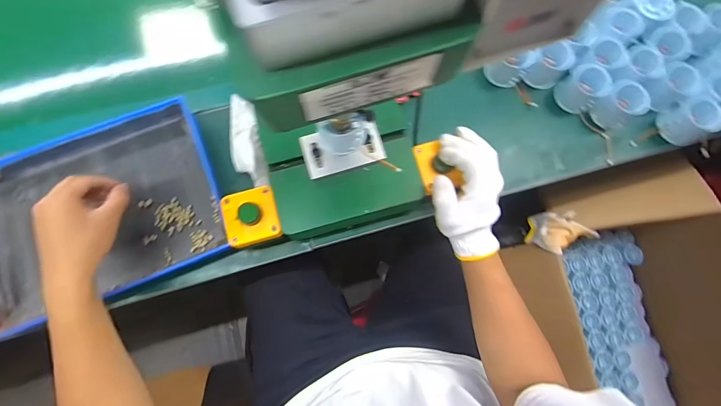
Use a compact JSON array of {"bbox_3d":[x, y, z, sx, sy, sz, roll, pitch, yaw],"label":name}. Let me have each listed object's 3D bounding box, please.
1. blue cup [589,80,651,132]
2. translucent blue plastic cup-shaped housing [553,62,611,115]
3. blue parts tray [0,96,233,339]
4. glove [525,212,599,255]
[{"bbox_3d":[0.399,-0.148,0.546,0.061,0.057,0.056,0,77,-1],"label":"blue cup"},{"bbox_3d":[0.337,-0.174,0.542,0.058,0.049,0.050,43,79,8],"label":"translucent blue plastic cup-shaped housing"},{"bbox_3d":[-0.361,0.004,0.496,0.319,0.041,0.253,-21,78,-6],"label":"blue parts tray"},{"bbox_3d":[0.471,0.080,0.828,0.139,0.080,0.098,29,78,5],"label":"glove"}]

